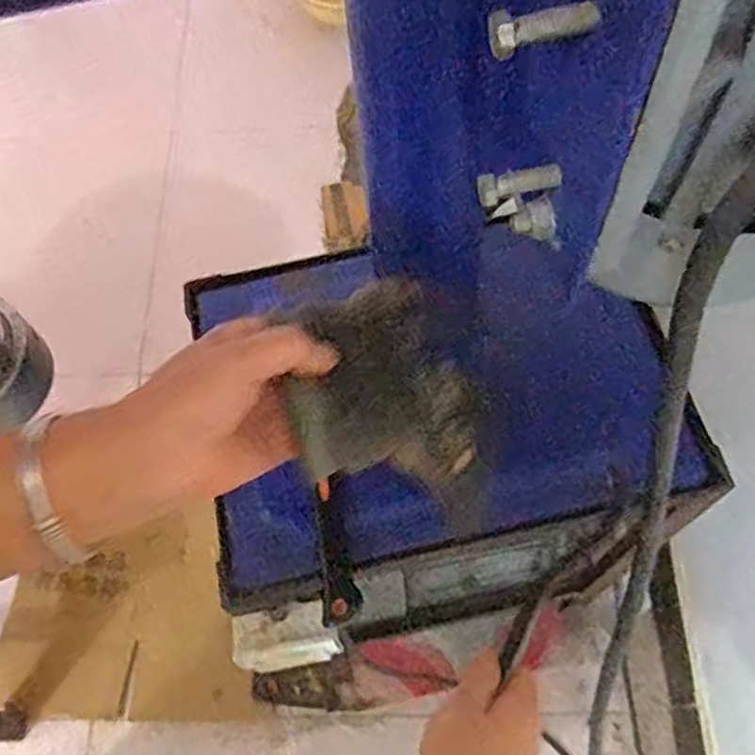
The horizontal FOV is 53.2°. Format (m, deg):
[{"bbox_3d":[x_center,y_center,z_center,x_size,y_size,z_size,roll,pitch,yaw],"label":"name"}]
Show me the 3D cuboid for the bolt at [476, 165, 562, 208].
[{"bbox_3d":[0.061,-0.083,0.324,0.037,0.010,0.009,-15,65,-4],"label":"bolt"}]

